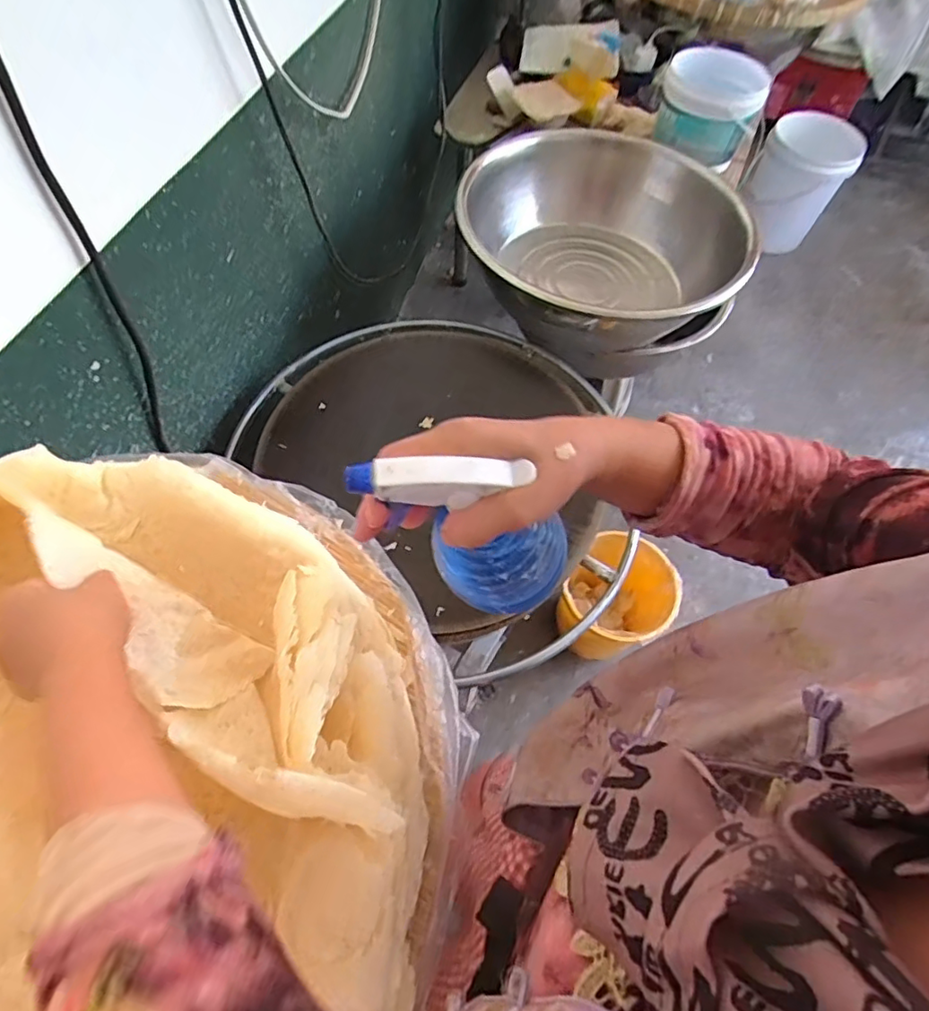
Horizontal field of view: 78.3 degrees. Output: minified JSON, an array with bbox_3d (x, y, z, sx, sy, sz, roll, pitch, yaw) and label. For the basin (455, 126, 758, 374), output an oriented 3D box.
[{"bbox_3d":[0.303,-0.541,1.272,0.594,0.252,0.616,1,62,-1],"label":"basin"}]

